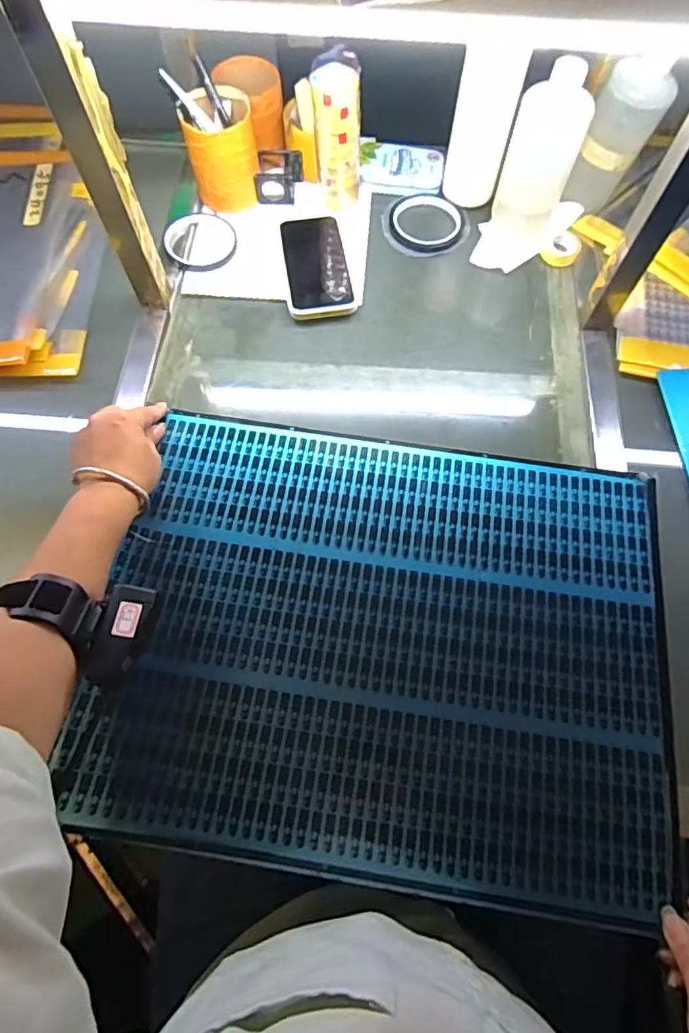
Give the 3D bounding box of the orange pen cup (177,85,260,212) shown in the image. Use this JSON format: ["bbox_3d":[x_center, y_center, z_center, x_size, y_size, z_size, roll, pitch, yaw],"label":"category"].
[{"bbox_3d":[-0.144,-0.434,0.625,0.078,0.102,0.076,0,69,-1],"label":"orange pen cup"}]

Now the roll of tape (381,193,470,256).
[{"bbox_3d":[0.101,-0.364,0.650,0.101,0.012,0.101,0,69,-1],"label":"roll of tape"}]

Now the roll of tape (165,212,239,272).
[{"bbox_3d":[-0.175,-0.338,0.640,0.082,0.007,0.089,-15,70,-6],"label":"roll of tape"}]

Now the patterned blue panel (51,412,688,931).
[{"bbox_3d":[0.040,0.097,0.464,0.481,0.025,0.375,9,69,3],"label":"patterned blue panel"}]

